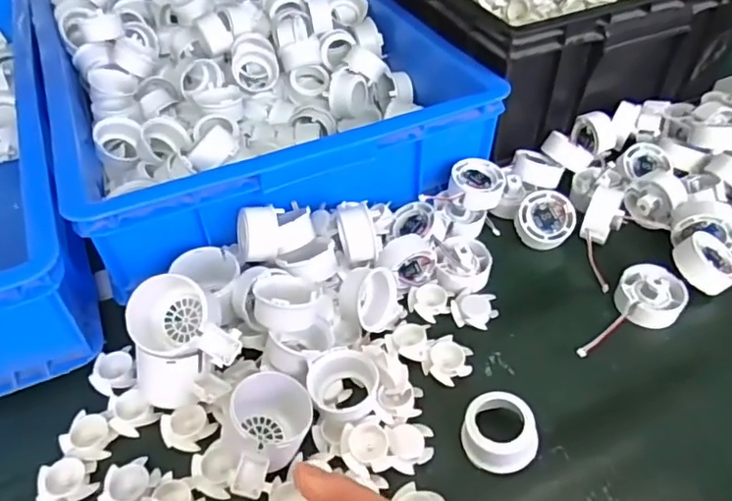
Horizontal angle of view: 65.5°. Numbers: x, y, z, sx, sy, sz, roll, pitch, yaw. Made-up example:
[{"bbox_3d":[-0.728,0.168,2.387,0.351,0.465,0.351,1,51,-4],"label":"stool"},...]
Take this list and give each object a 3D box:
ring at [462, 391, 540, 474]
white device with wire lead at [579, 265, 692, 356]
[{"bbox_3d":[0.098,0.134,0.418,0.048,0.033,0.052,-1,46,1],"label":"ring"},{"bbox_3d":[0.240,0.056,0.496,0.056,0.022,0.114,28,53,25],"label":"white device with wire lead"}]

